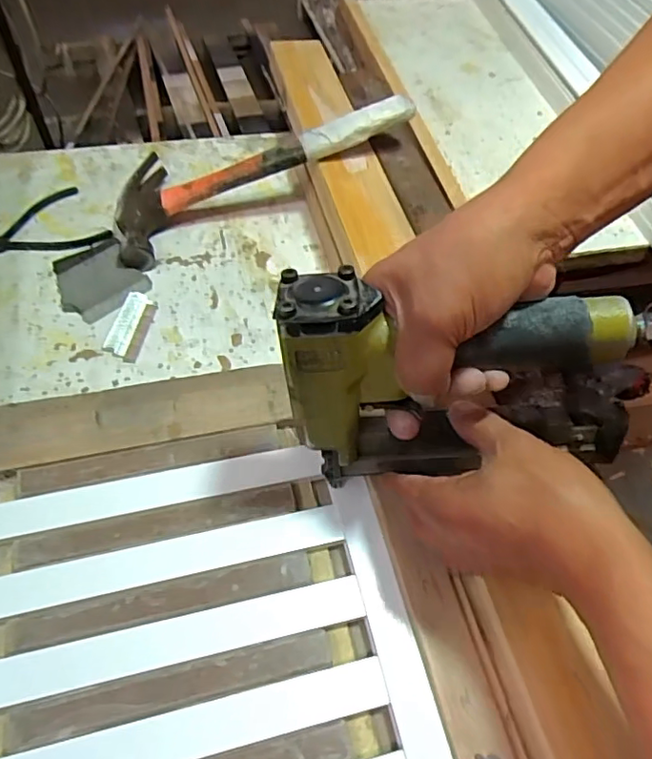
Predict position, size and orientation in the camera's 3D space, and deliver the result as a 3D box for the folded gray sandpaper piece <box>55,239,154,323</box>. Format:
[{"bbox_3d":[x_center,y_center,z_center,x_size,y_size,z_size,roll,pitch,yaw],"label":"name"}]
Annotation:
[{"bbox_3d":[-0.209,-0.094,0.516,0.073,0.009,0.083,-36,66,-25],"label":"folded gray sandpaper piece"}]

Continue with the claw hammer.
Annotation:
[{"bbox_3d":[-0.063,-0.203,0.547,0.301,0.042,0.141,-20,55,4],"label":"claw hammer"}]

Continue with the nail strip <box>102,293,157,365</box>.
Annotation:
[{"bbox_3d":[-0.167,-0.046,0.489,0.032,0.008,0.070,10,56,2],"label":"nail strip"}]

